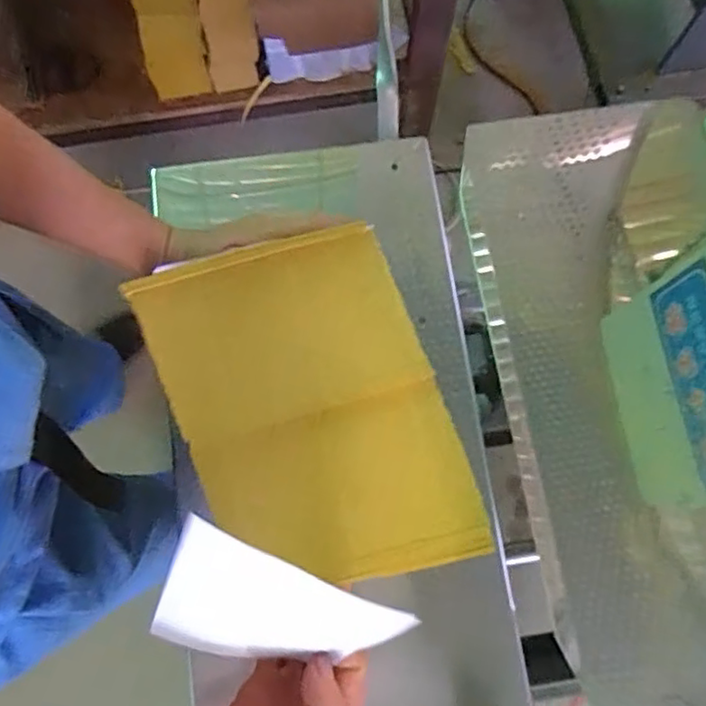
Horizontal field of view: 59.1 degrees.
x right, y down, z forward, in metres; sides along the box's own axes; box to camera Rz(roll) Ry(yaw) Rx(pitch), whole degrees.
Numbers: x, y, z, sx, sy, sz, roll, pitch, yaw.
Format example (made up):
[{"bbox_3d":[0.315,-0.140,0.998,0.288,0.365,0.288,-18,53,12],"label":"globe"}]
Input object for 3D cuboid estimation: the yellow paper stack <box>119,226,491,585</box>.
[{"bbox_3d":[-0.026,0.037,0.393,0.157,0.008,0.223,-22,85,-5],"label":"yellow paper stack"}]

